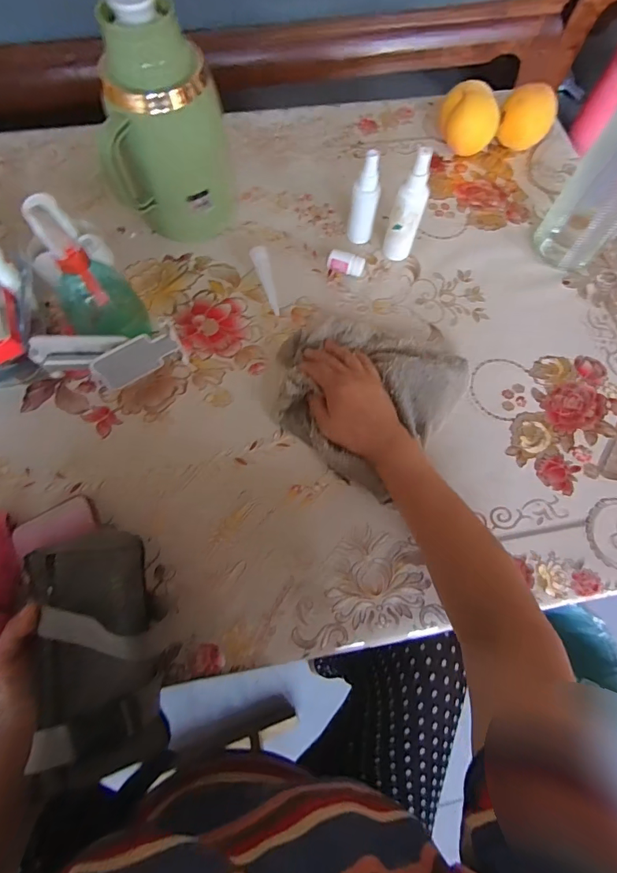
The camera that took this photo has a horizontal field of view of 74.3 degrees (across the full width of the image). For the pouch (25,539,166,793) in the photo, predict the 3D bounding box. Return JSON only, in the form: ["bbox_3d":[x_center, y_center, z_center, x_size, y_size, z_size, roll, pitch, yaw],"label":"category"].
[{"bbox_3d":[-0.173,0.172,0.328,0.094,0.029,0.177,-13,71,-6],"label":"pouch"}]

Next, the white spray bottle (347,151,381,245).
[{"bbox_3d":[0.073,-0.300,0.530,0.034,0.118,0.030,9,70,2],"label":"white spray bottle"}]

